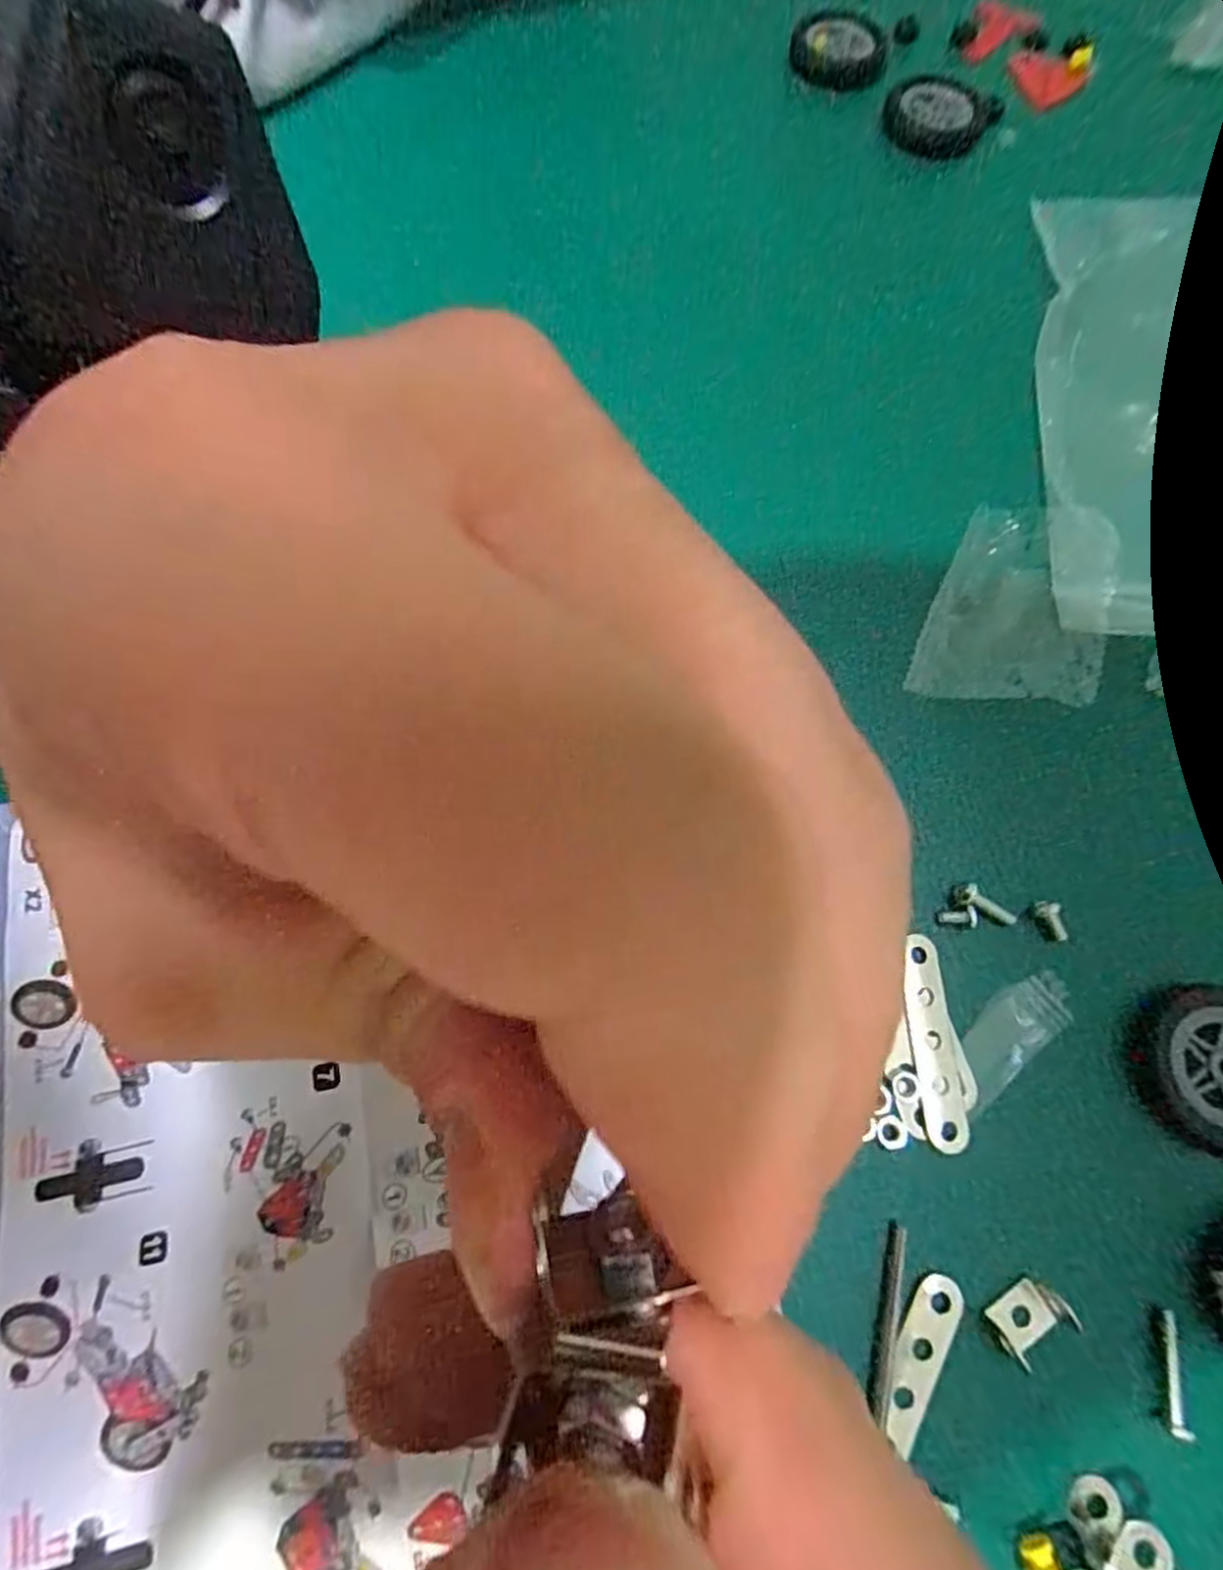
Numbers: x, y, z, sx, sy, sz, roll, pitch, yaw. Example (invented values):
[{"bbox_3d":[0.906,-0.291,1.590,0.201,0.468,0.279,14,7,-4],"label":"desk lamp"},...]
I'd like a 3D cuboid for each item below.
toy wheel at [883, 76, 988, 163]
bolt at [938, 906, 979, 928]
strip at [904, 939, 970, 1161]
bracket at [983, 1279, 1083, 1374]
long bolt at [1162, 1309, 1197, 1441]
[{"bbox_3d":[0.126,-0.255,0.259,0.039,0.009,0.039,0,76,-1],"label":"toy wheel"},{"bbox_3d":[0.089,0.034,0.172,0.009,0.004,0.005,-7,75,21],"label":"bolt"},{"bbox_3d":[0.078,0.062,0.162,0.011,0.004,0.048,-3,76,-2],"label":"strip"},{"bbox_3d":[0.092,0.117,0.147,0.017,0.005,0.011,-24,78,-7],"label":"bracket"},{"bbox_3d":[0.120,0.125,0.143,0.004,0.004,0.022,14,64,2],"label":"long bolt"}]

